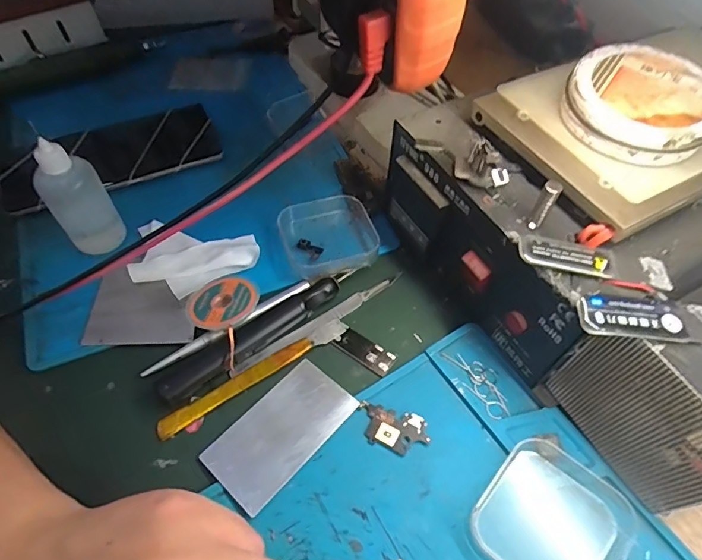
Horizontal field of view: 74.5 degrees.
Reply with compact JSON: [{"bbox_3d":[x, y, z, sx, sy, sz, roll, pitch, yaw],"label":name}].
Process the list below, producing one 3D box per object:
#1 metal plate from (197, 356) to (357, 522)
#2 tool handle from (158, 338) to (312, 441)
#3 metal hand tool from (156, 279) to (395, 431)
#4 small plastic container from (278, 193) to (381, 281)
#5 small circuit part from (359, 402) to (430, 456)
[{"bbox_3d":[-0.038,0.083,0.256,0.045,0.004,0.079,38,63,22],"label":"metal plate"},{"bbox_3d":[-0.067,0.062,0.271,0.097,0.005,0.011,-29,61,-20],"label":"tool handle"},{"bbox_3d":[-0.019,0.028,0.296,0.124,0.005,0.009,-31,61,-21],"label":"metal hand tool"},{"bbox_3d":[-0.014,-0.031,0.326,0.062,0.018,0.063,-19,58,-14],"label":"small plastic container"},{"bbox_3d":[0.023,0.083,0.256,0.038,0.004,0.023,10,56,6],"label":"small circuit part"}]

